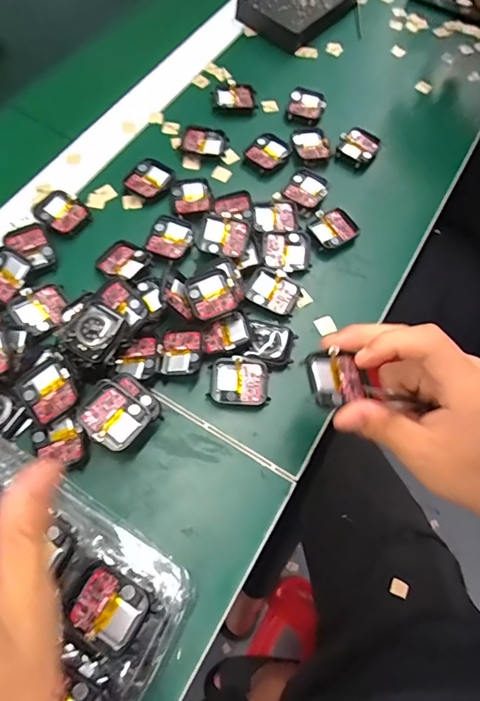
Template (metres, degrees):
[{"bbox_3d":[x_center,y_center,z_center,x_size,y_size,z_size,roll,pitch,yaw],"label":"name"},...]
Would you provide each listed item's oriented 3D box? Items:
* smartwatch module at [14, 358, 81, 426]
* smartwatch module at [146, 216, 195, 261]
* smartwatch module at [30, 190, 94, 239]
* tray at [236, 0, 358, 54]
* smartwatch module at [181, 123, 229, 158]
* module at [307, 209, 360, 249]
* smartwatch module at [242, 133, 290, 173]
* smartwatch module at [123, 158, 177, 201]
[{"bbox_3d":[-0.138,0.028,0.323,0.039,0.011,0.042,-36,70,-5],"label":"smartwatch module"},{"bbox_3d":[-0.061,-0.099,0.394,0.038,0.004,0.042,23,66,6],"label":"smartwatch module"},{"bbox_3d":[-0.160,-0.123,0.399,0.048,0.008,0.036,32,67,10],"label":"smartwatch module"},{"bbox_3d":[0.069,-0.427,0.549,0.098,0.025,0.141,38,69,12],"label":"tray"},{"bbox_3d":[-0.035,-0.208,0.445,0.044,0.007,0.034,12,66,1],"label":"smartwatch module"},{"bbox_3d":[0.085,-0.113,0.415,0.044,0.007,0.035,-32,72,-17],"label":"module"},{"bbox_3d":[0.028,-0.198,0.447,0.040,0.006,0.041,41,69,13],"label":"smartwatch module"},{"bbox_3d":[-0.084,-0.161,0.422,0.041,0.008,0.043,31,67,9],"label":"smartwatch module"}]

